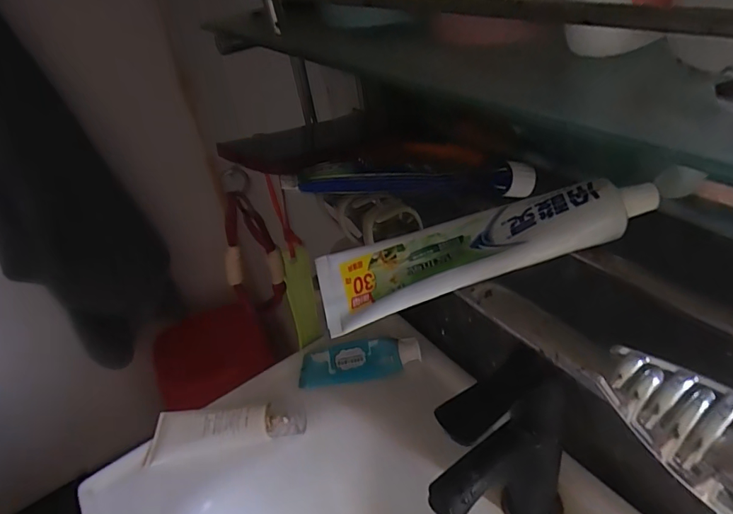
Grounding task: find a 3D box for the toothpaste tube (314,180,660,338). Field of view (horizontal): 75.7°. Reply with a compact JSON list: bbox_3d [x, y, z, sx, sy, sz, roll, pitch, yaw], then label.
[{"bbox_3d":[0.061,-0.004,0.250,0.179,0.024,0.047,-18,31,7],"label":"toothpaste tube"}]

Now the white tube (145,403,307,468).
[{"bbox_3d":[-0.151,0.179,0.504,0.168,0.027,0.053,-6,35,2],"label":"white tube"}]

